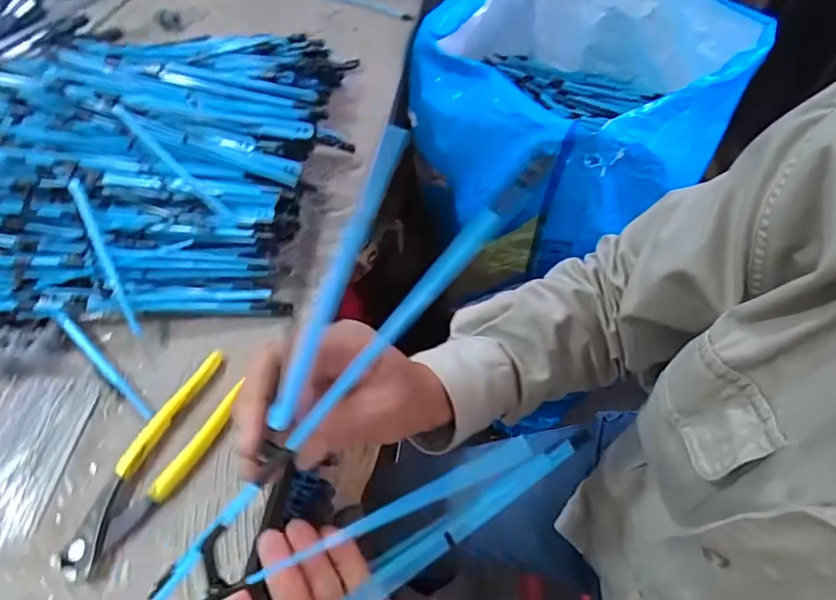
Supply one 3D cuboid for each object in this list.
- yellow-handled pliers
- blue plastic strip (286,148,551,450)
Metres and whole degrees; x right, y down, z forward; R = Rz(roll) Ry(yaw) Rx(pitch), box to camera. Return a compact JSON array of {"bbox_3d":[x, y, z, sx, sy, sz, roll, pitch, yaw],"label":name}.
[{"bbox_3d":[-0.183,0.113,0.366,0.046,0.013,0.164,22,61,18],"label":"yellow-handled pliers"},{"bbox_3d":[0.003,-0.003,0.226,0.011,0.013,0.157,41,90,27],"label":"blue plastic strip"}]

